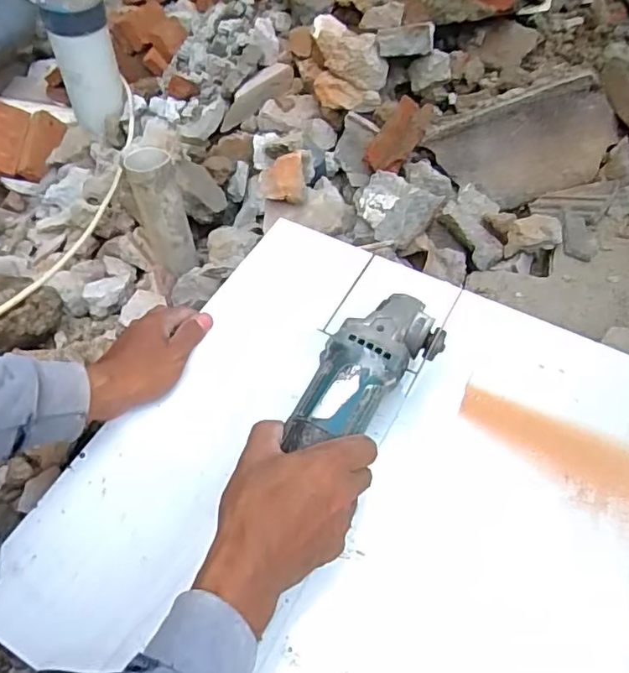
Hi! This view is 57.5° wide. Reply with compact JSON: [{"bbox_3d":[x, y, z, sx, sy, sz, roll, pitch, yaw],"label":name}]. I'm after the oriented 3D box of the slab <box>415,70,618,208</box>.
[{"bbox_3d":[0.309,-0.279,0.841,0.247,0.163,0.031,-21,26,15],"label":"slab"}]

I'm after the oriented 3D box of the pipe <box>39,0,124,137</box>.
[{"bbox_3d":[-0.460,-0.557,1.160,0.115,0.247,0.114,-17,54,-13],"label":"pipe"}]

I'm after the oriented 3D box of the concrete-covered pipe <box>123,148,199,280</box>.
[{"bbox_3d":[-0.212,-0.171,0.806,0.064,0.176,0.076,-18,54,-14],"label":"concrete-covered pipe"}]

